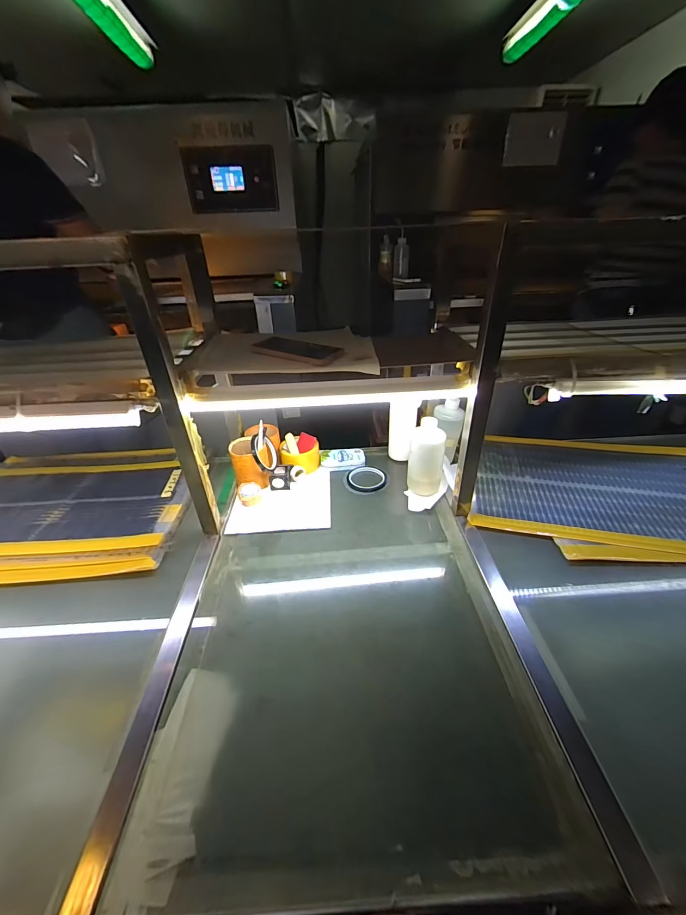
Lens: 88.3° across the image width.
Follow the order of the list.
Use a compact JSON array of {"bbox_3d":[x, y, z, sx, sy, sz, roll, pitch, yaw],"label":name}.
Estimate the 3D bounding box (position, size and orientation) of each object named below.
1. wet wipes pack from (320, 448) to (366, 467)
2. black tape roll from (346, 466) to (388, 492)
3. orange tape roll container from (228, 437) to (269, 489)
[{"bbox_3d":[-0.001,0.000,0.894,0.111,0.024,0.068,-1,34,1],"label":"wet wipes pack"},{"bbox_3d":[0.056,0.047,0.825,0.091,0.010,0.089,-1,34,1],"label":"black tape roll"},{"bbox_3d":[-0.213,0.016,0.808,0.077,0.098,0.085,-13,36,-16],"label":"orange tape roll container"}]

